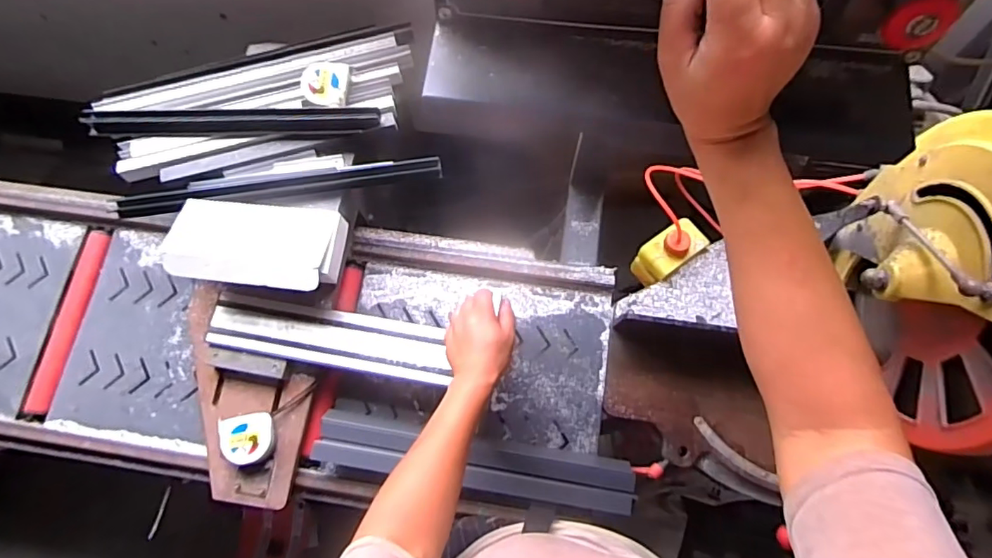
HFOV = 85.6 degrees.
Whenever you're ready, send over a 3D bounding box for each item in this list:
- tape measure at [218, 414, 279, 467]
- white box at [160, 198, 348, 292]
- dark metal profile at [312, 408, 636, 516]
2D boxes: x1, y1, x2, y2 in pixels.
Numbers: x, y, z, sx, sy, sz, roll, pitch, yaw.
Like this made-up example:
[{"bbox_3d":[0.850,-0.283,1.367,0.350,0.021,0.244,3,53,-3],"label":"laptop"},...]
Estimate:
[{"bbox_3d":[-0.348,0.228,0.756,0.071,0.037,0.067,-11,74,-1],"label":"tape measure"},{"bbox_3d":[-0.330,-0.048,0.733,0.228,0.046,0.121,6,75,3],"label":"white box"},{"bbox_3d":[-0.034,0.268,0.771,0.448,0.058,0.081,9,75,4],"label":"dark metal profile"}]

